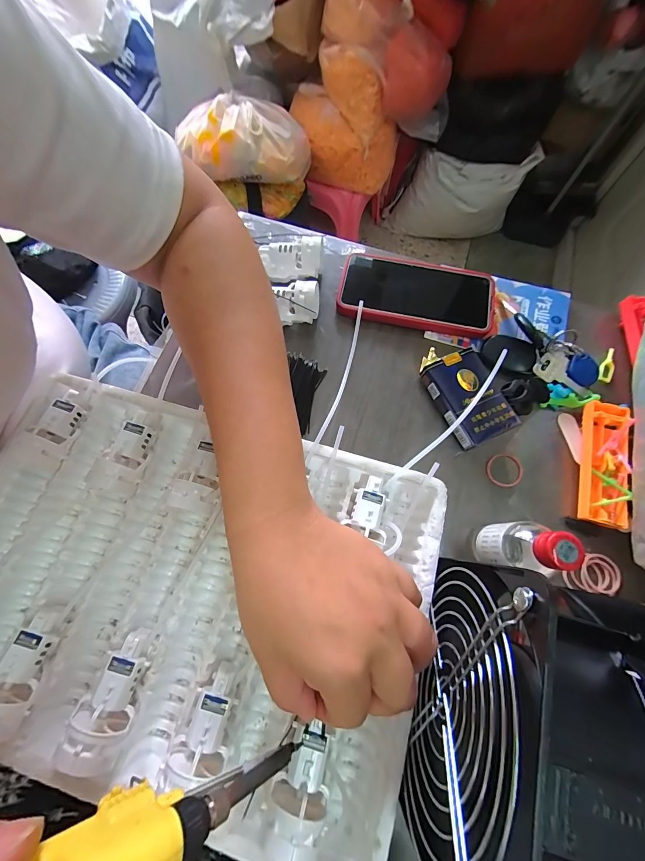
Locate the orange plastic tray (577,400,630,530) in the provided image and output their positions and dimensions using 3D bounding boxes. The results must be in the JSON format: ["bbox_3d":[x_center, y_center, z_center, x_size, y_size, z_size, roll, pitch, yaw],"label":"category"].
[{"bbox_3d":[0.250,0.029,0.294,0.035,0.023,0.109,15,72,4],"label":"orange plastic tray"}]

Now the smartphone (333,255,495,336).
[{"bbox_3d":[0.100,-0.145,0.353,0.160,0.019,0.079,10,72,2],"label":"smartphone"}]

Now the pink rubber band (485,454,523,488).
[{"bbox_3d":[0.167,0.037,0.304,0.032,0.004,0.030,16,72,4],"label":"pink rubber band"}]

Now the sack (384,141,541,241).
[{"bbox_3d":[0.475,-0.825,1.218,0.451,0.288,0.124,7,72,1],"label":"sack"}]

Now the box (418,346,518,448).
[{"bbox_3d":[0.137,-0.030,0.311,0.058,0.027,0.082,-22,73,-8],"label":"box"}]

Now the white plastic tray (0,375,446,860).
[{"bbox_3d":[-0.099,0.111,0.242,0.336,0.055,0.243,15,73,5],"label":"white plastic tray"}]

